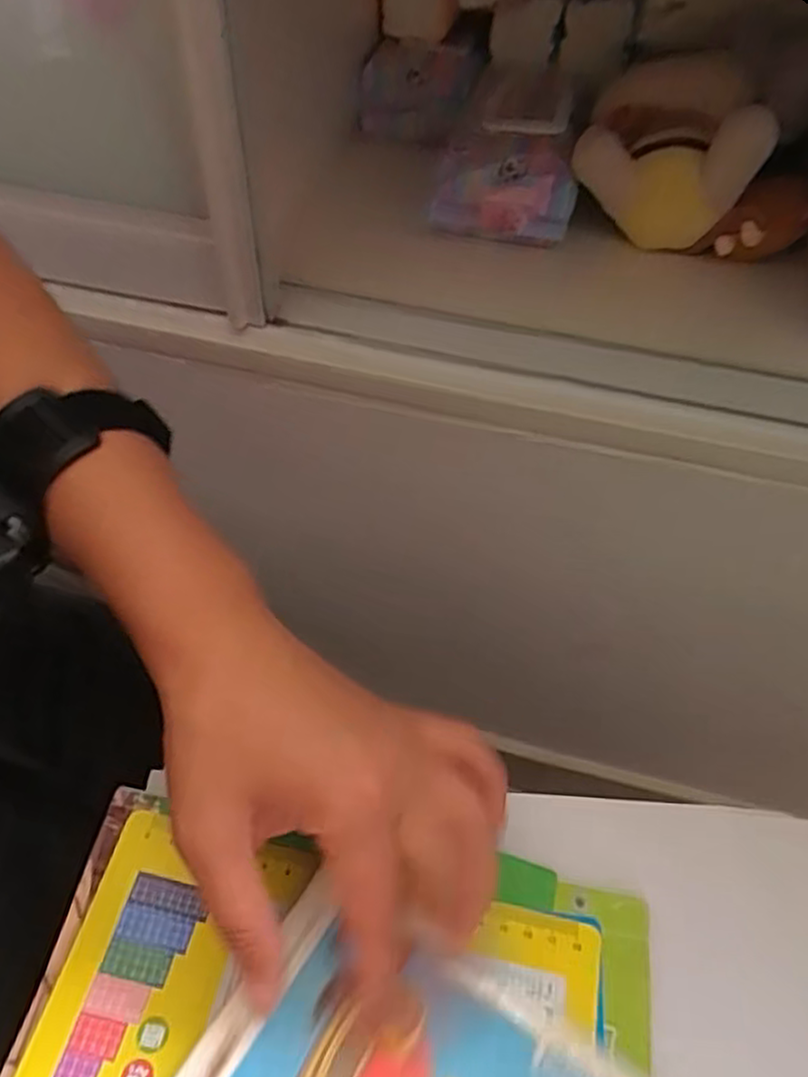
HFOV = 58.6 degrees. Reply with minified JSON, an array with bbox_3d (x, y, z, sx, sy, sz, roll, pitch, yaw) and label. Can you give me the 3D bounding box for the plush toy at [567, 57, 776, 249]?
[{"bbox_3d":[0.188,-0.281,0.518,0.118,0.095,0.099,13,52,8],"label":"plush toy"}]

